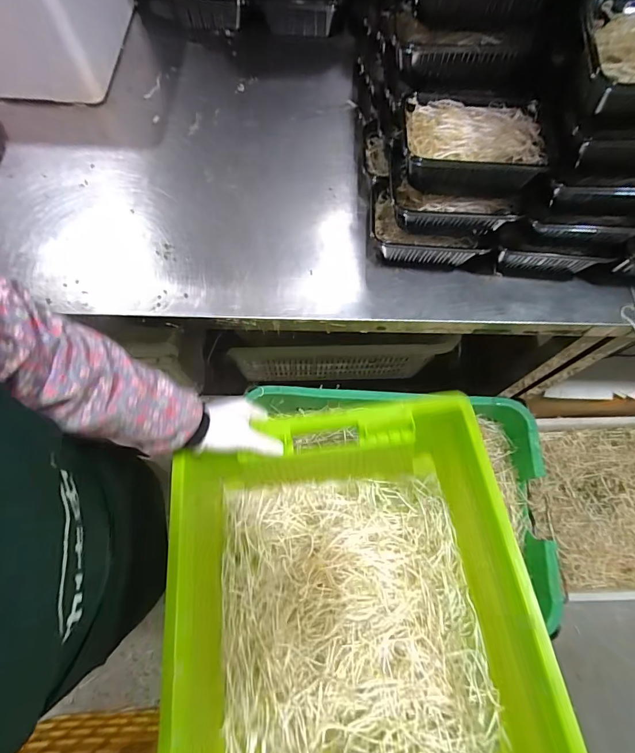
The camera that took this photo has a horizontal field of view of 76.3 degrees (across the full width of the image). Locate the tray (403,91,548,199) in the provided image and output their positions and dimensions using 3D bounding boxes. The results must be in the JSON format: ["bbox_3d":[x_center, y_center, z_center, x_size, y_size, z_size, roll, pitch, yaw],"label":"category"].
[{"bbox_3d":[0.194,-0.289,0.521,0.175,0.072,0.124,3,70,-1],"label":"tray"}]

